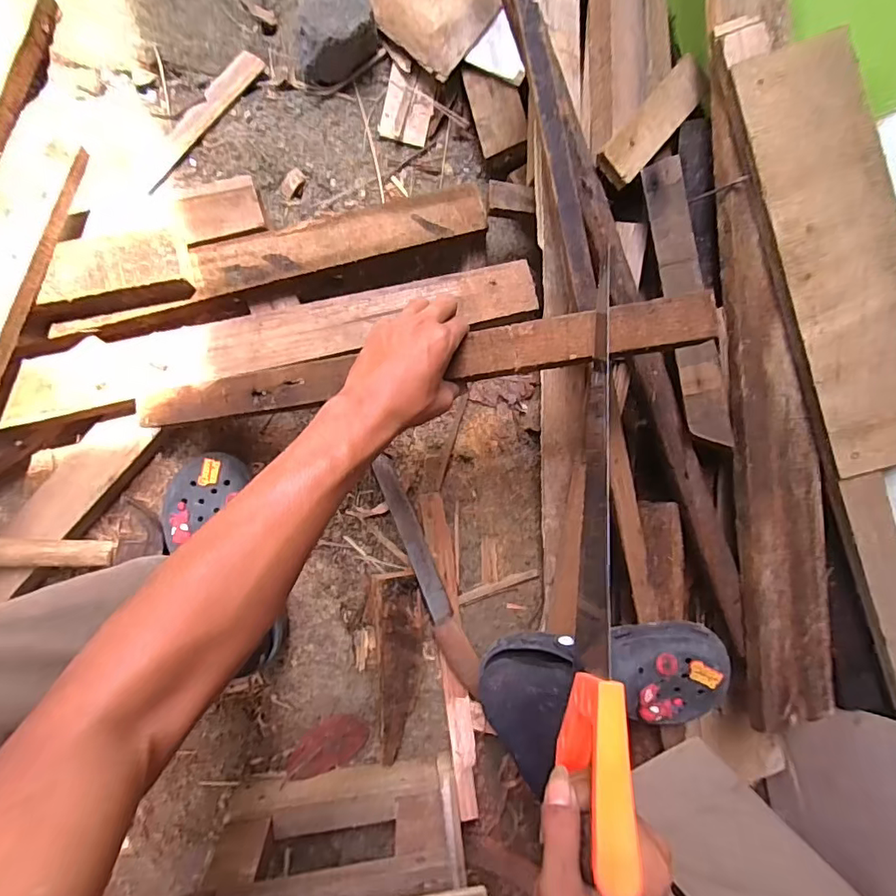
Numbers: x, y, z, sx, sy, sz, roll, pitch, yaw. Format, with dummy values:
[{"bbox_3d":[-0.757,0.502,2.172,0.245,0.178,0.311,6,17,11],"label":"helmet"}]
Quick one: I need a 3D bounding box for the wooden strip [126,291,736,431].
[{"bbox_3d":[-0.054,-0.072,0.456,0.538,0.009,0.039,-6,88,14],"label":"wooden strip"}]

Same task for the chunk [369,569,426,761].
[{"bbox_3d":[-0.058,0.268,0.634,0.062,0.031,0.218,-4,87,-8],"label":"chunk"}]

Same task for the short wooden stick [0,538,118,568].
[{"bbox_3d":[-0.443,0.112,0.537,0.144,0.025,0.027,9,85,-32],"label":"short wooden stick"}]

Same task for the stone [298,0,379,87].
[{"bbox_3d":[-0.141,-0.527,0.642,0.077,0.077,0.117,23,84,-6],"label":"stone"}]

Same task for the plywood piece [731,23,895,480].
[{"bbox_3d":[0.405,-0.188,0.506,0.114,0.010,0.426,-17,94,9],"label":"plywood piece"}]

